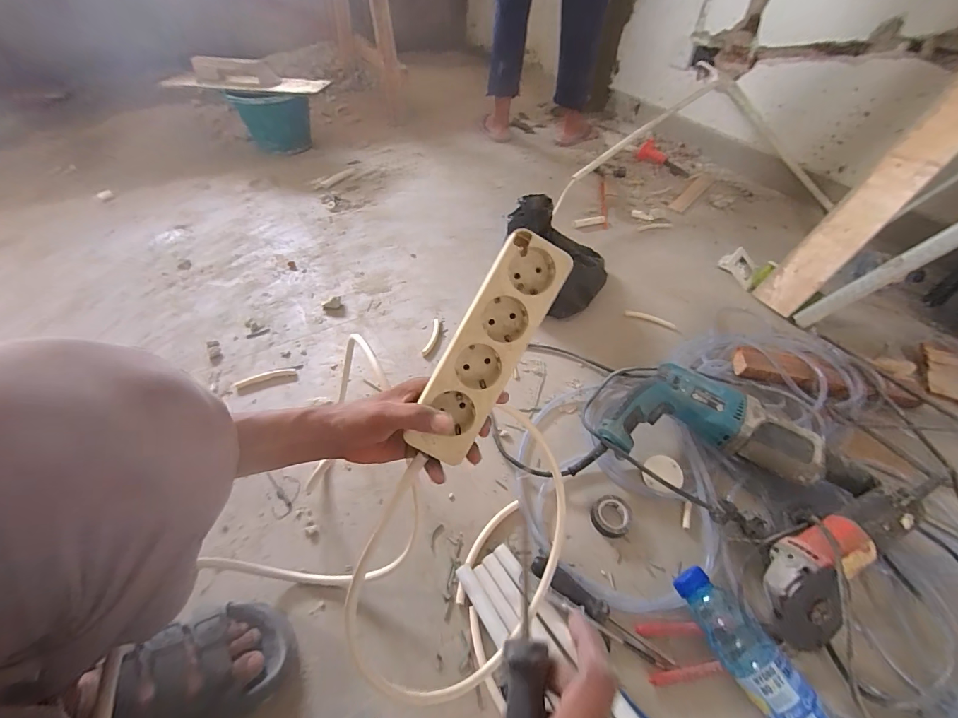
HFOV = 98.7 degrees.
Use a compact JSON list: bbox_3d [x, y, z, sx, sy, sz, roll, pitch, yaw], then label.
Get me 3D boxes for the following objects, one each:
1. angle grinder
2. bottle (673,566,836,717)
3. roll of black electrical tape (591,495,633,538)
[{"bbox_3d":[0.461,0.246,0.519,0.254,0.078,0.100,-37,58,-9],"label":"angle grinder"},{"bbox_3d":[0.312,0.350,0.465,0.061,0.067,0.216,-26,54,-24],"label":"bottle"},{"bbox_3d":[0.197,0.232,0.608,0.057,0.017,0.056,2,48,-2],"label":"roll of black electrical tape"}]

